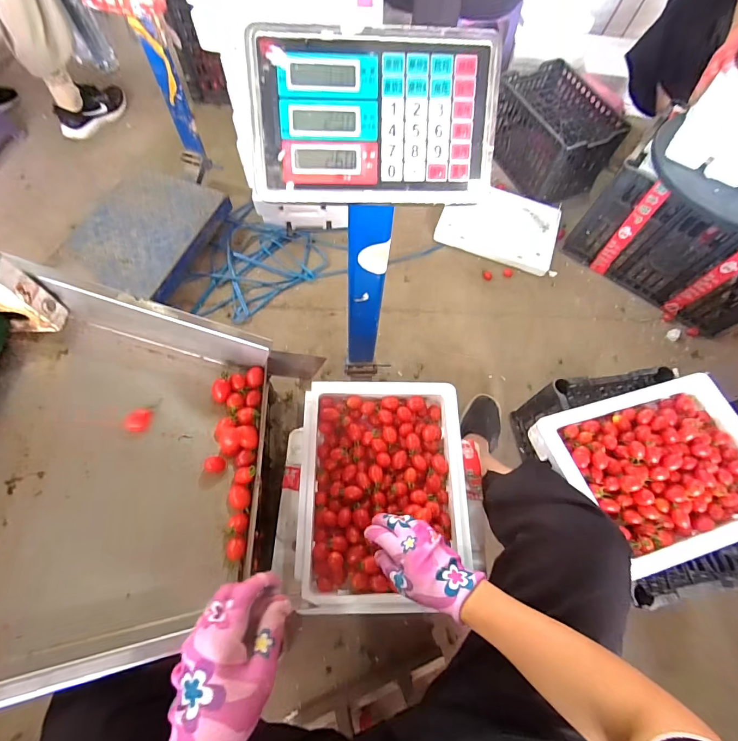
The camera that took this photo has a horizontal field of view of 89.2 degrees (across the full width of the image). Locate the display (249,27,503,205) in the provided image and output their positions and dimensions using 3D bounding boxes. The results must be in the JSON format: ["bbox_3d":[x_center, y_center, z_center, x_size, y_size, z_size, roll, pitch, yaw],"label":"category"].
[{"bbox_3d":[0.004,-0.254,0.399,0.237,0.080,0.149,-4,109,-2],"label":"display"}]

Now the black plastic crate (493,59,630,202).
[{"bbox_3d":[0.573,-0.750,1.178,0.248,0.182,0.353,-24,69,-10],"label":"black plastic crate"}]

